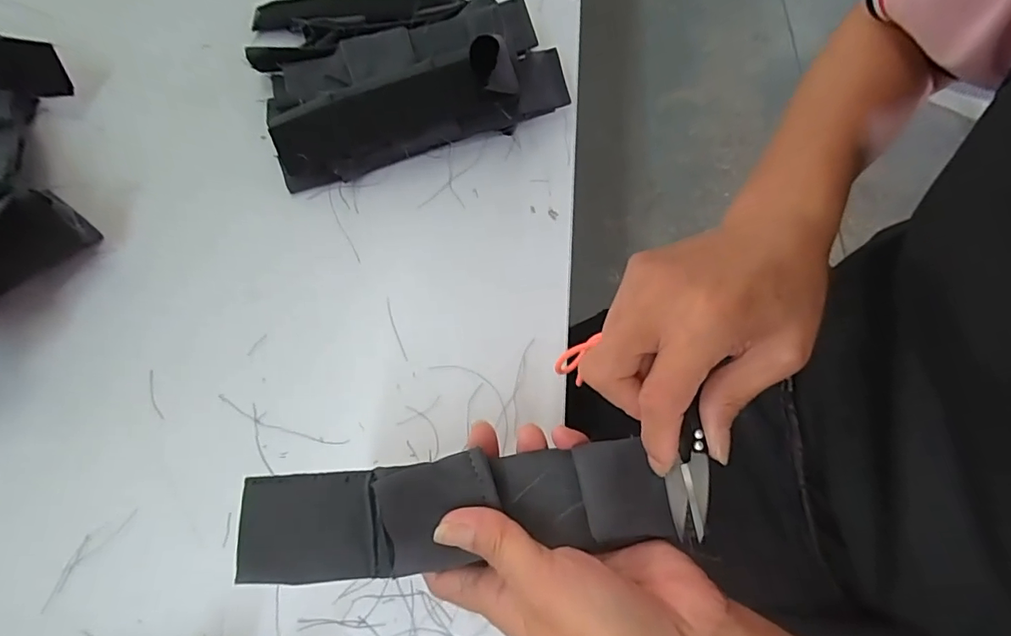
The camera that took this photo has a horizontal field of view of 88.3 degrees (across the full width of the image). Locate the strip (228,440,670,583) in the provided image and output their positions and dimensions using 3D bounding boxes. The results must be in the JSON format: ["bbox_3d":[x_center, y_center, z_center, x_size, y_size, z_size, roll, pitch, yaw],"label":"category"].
[{"bbox_3d":[-0.020,0.082,0.225,0.171,0.026,0.043,-5,65,-5],"label":"strip"}]

